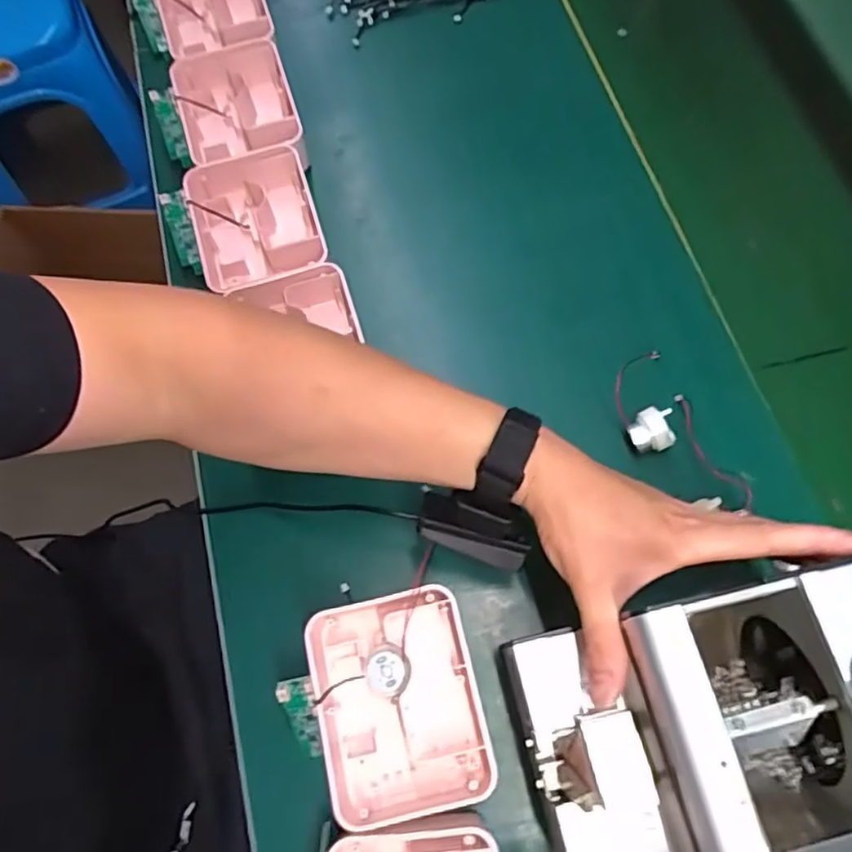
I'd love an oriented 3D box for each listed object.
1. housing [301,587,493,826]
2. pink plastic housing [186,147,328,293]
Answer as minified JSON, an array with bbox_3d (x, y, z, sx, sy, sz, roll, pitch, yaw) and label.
[{"bbox_3d":[-0.019,0.178,0.413,0.100,0.041,0.127,-12,70,-5],"label":"housing"},{"bbox_3d":[-0.145,-0.163,0.551,0.104,0.068,0.130,-16,71,-6],"label":"pink plastic housing"}]

